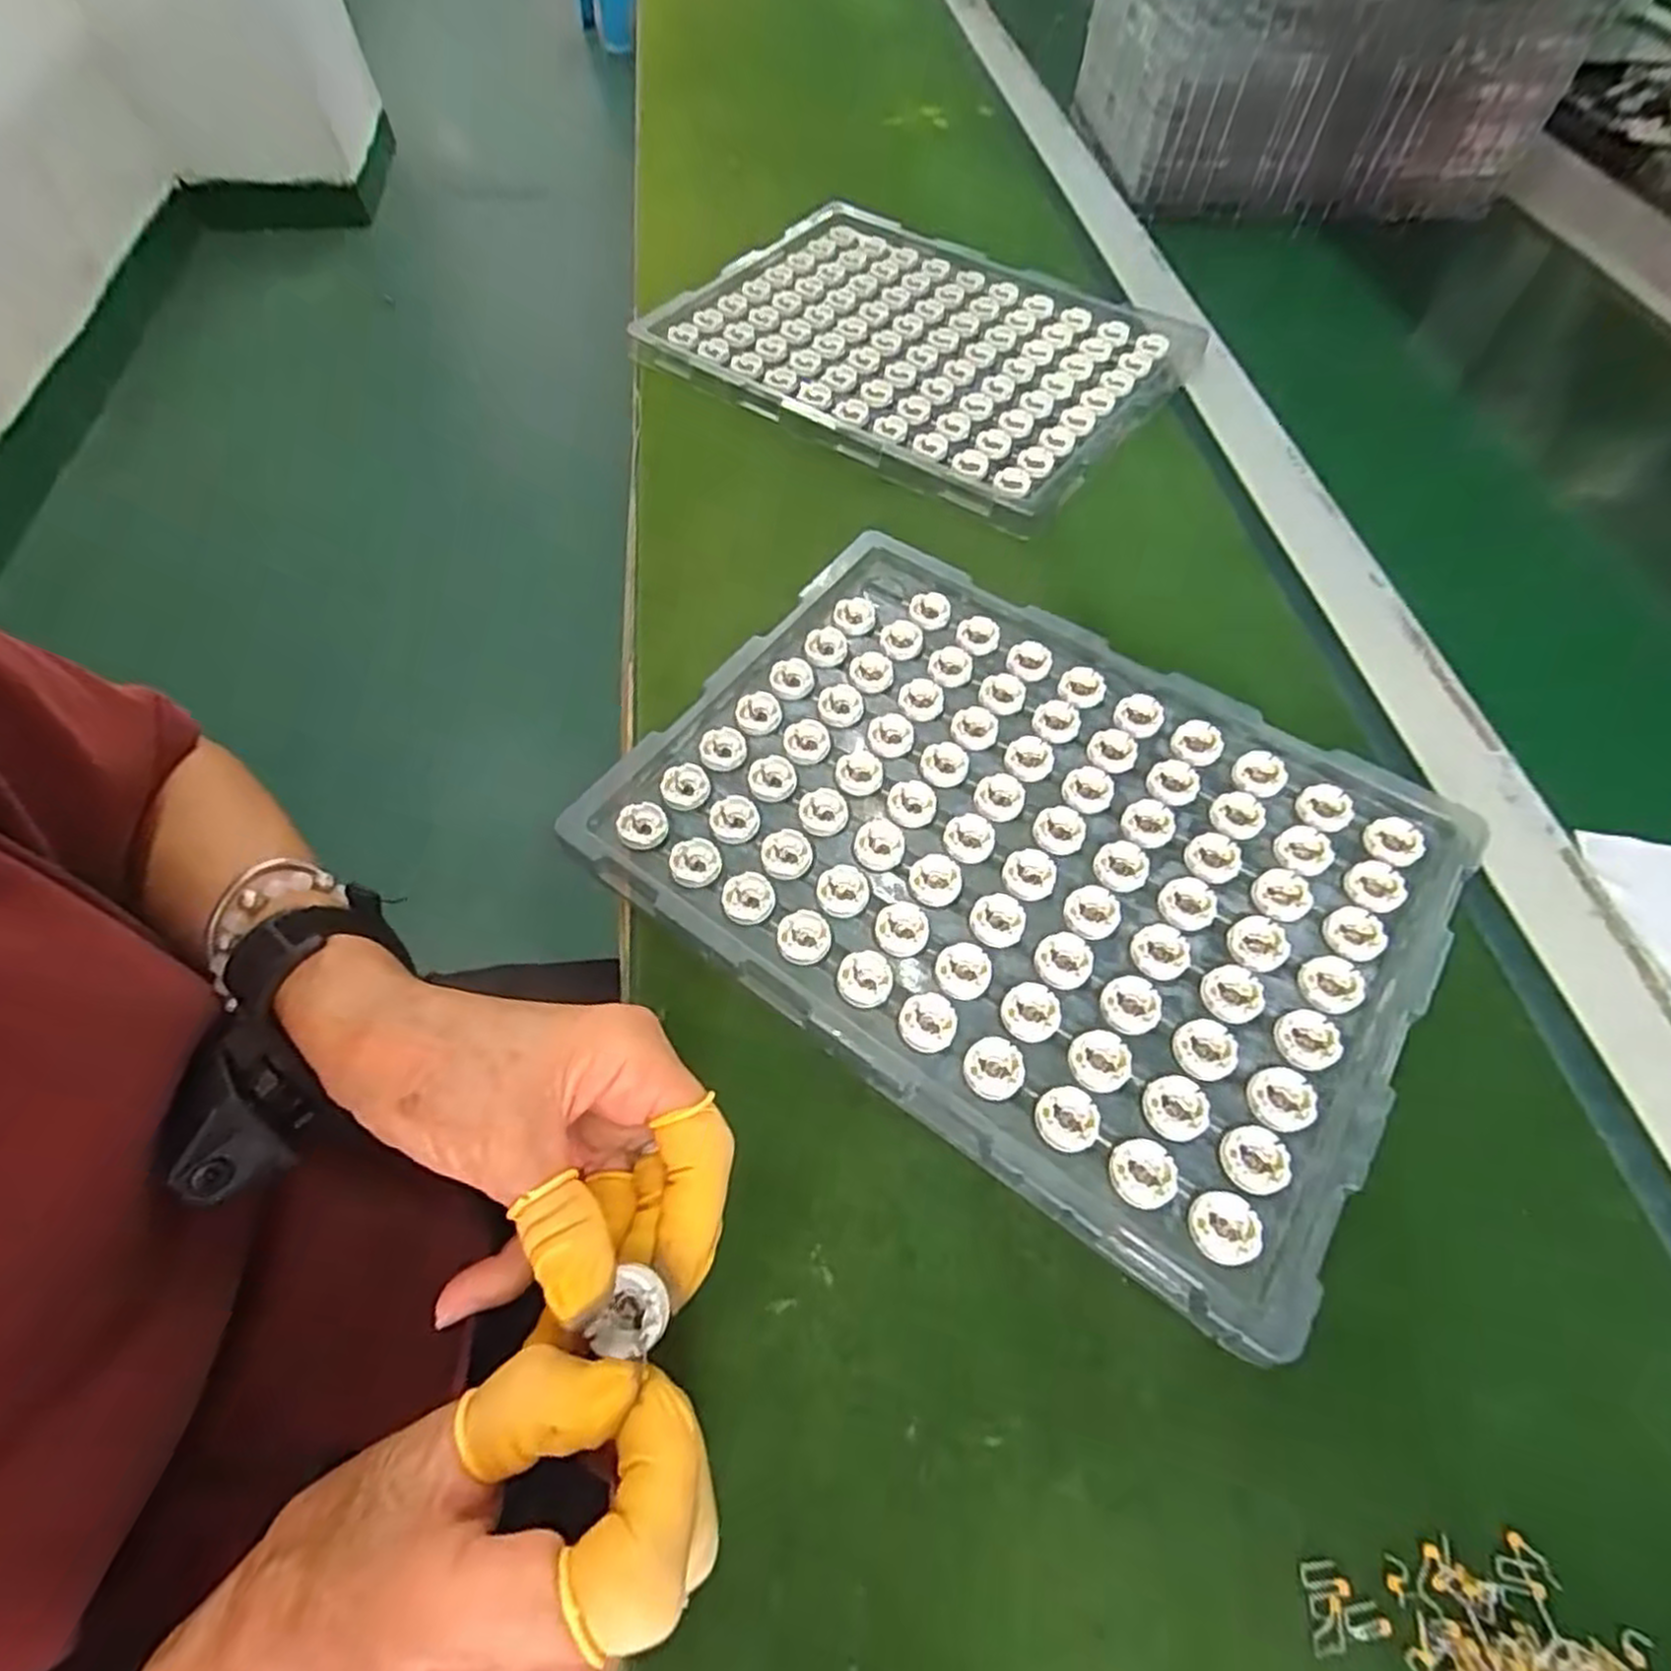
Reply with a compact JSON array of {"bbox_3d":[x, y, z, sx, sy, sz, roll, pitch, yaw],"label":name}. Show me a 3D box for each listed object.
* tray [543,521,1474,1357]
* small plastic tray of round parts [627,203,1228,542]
[{"bbox_3d":[0.082,0.000,0.356,0.338,0.022,0.254,33,64,16],"label":"tray"},{"bbox_3d":[0.053,-0.362,0.562,0.353,0.015,0.262,29,63,14],"label":"small plastic tray of round parts"}]

